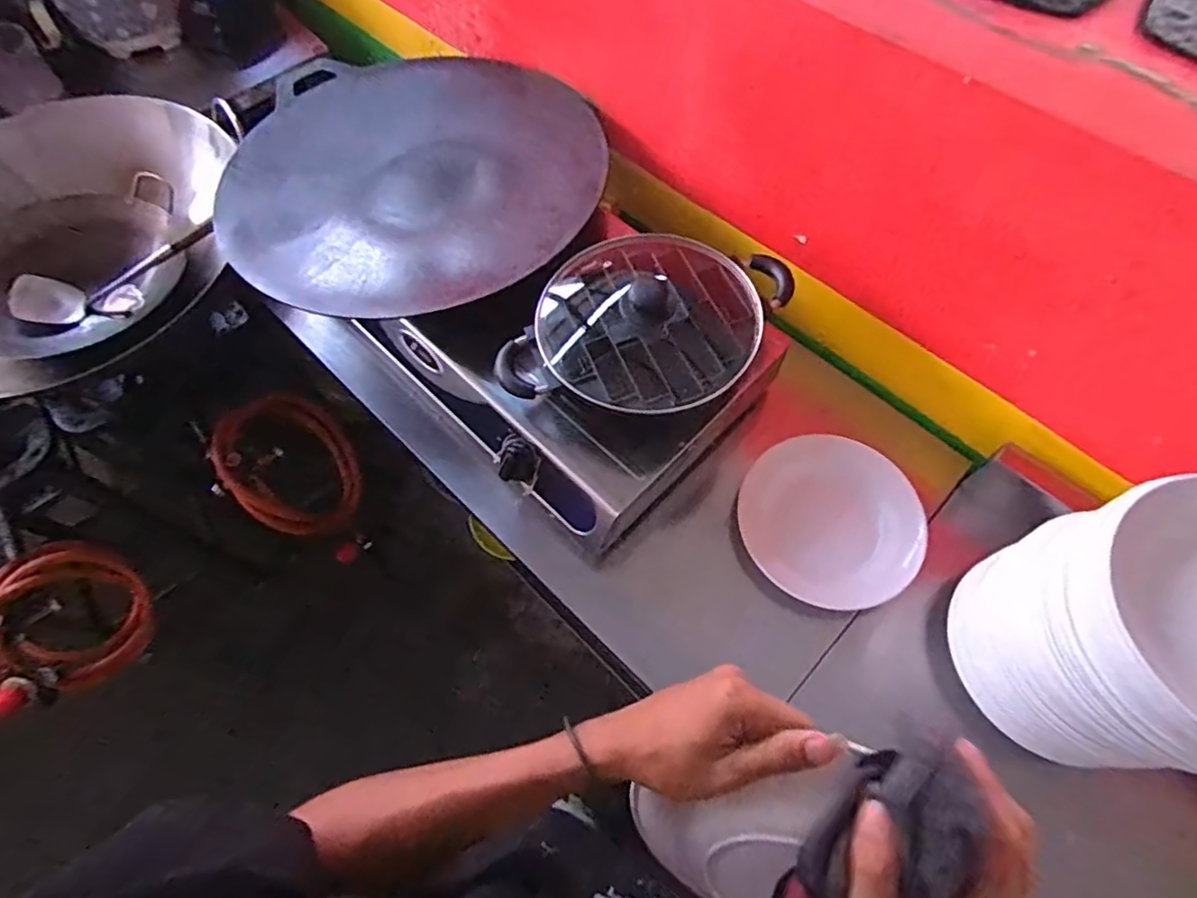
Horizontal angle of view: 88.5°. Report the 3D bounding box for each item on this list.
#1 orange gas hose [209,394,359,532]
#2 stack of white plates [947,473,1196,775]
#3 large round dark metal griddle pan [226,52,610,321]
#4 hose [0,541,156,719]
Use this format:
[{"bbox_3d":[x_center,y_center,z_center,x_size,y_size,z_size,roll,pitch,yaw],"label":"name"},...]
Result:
[{"bbox_3d":[-0.576,0.034,1.166,0.042,0.298,0.260,0,85,26],"label":"orange gas hose"},{"bbox_3d":[0.496,0.175,0.557,0.205,0.252,0.200,14,66,9],"label":"stack of white plates"},{"bbox_3d":[-0.265,-0.401,0.871,0.535,0.070,0.497,-1,64,2],"label":"large round dark metal griddle pan"},{"bbox_3d":[-0.896,0.303,1.044,0.121,0.266,0.263,24,68,13],"label":"hose"}]

